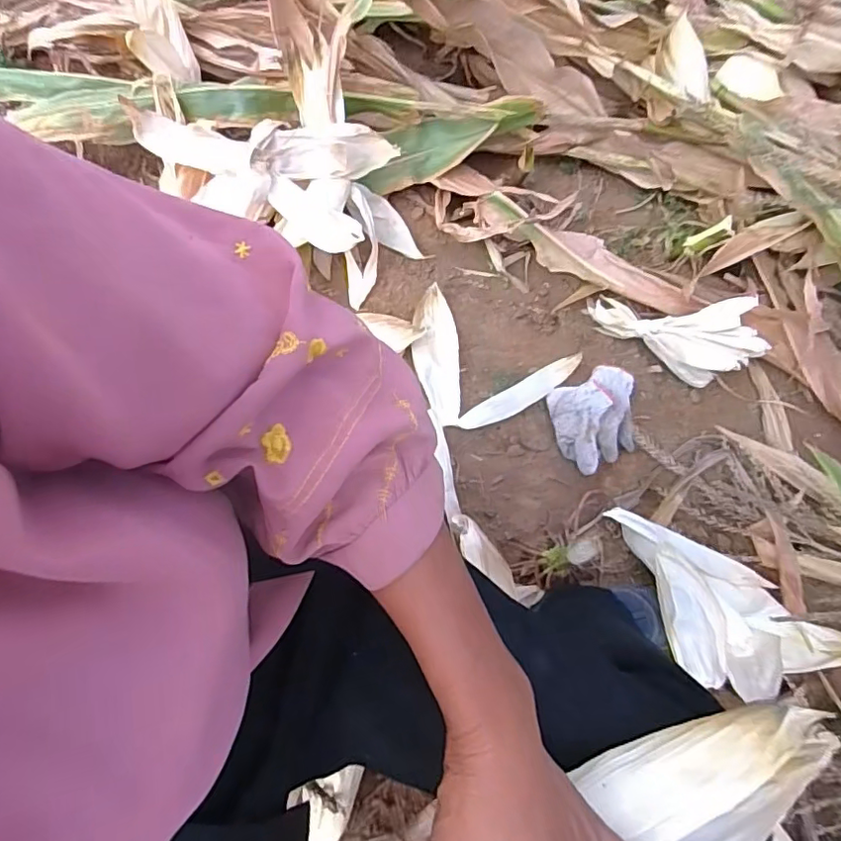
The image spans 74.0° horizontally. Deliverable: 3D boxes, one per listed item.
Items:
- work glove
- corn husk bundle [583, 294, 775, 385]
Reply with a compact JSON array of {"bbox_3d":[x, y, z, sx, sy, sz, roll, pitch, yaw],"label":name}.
[{"bbox_3d":[0.277,-0.008,0.858,0.150,0.054,0.141,-23,69,-9],"label":"work glove"},{"bbox_3d":[0.404,-0.137,0.900,0.271,0.096,0.114,17,67,24],"label":"corn husk bundle"}]

